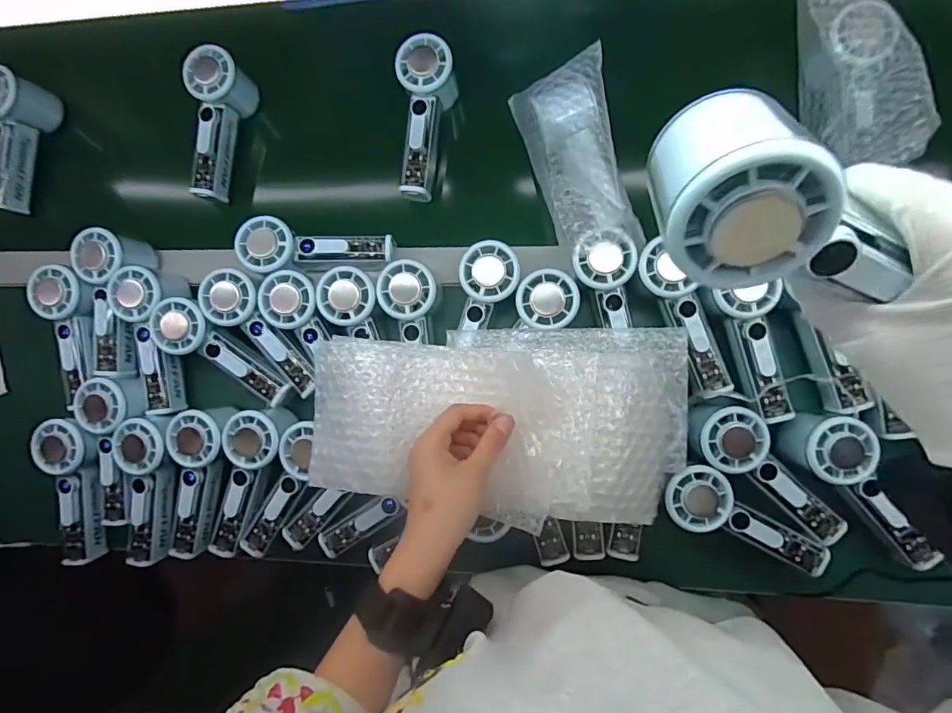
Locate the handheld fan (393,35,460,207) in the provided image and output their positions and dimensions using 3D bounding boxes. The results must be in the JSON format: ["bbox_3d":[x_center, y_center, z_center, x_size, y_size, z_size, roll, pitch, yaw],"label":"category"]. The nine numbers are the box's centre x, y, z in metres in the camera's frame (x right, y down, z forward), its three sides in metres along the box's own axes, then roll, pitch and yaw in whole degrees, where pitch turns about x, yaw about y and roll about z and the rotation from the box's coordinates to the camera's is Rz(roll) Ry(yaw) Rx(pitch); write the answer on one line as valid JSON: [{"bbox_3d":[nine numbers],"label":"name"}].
[{"bbox_3d":[-0.051,-0.240,0.521,0.051,0.062,0.152,2,86,7],"label":"handheld fan"}]

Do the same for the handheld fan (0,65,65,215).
[{"bbox_3d":[-0.533,-0.241,0.568,0.044,0.066,0.152,7,87,8],"label":"handheld fan"}]

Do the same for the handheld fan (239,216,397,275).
[{"bbox_3d":[-0.161,-0.110,0.505,0.146,0.041,0.052,2,86,7],"label":"handheld fan"}]

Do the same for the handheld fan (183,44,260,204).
[{"bbox_3d":[-0.288,-0.248,0.548,0.044,0.065,0.147,12,88,8],"label":"handheld fan"}]

